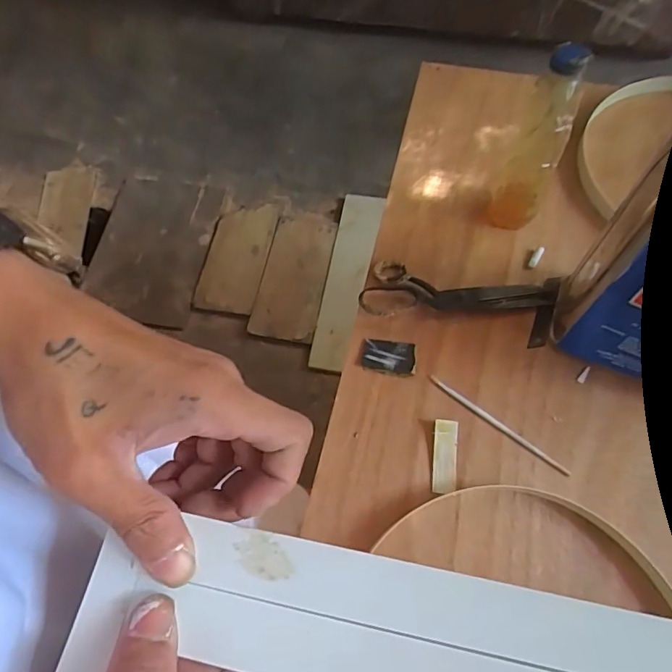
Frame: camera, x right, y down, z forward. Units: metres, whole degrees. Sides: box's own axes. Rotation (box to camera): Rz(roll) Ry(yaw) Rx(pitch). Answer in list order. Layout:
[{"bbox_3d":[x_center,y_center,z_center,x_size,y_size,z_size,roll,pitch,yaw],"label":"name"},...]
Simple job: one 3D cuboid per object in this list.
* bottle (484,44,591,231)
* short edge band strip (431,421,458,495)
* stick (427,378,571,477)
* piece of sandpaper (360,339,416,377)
[{"bbox_3d":[0.212,-0.200,0.524,0.057,0.211,0.047,23,68,14],"label":"bottle"},{"bbox_3d":[0.109,0.120,0.494,0.023,0.004,0.071,3,72,12],"label":"short edge band strip"},{"bbox_3d":[0.165,0.090,0.507,0.161,0.004,0.009,34,70,16],"label":"stick"},{"bbox_3d":[0.058,0.024,0.543,0.058,0.006,0.038,6,65,4],"label":"piece of sandpaper"}]

